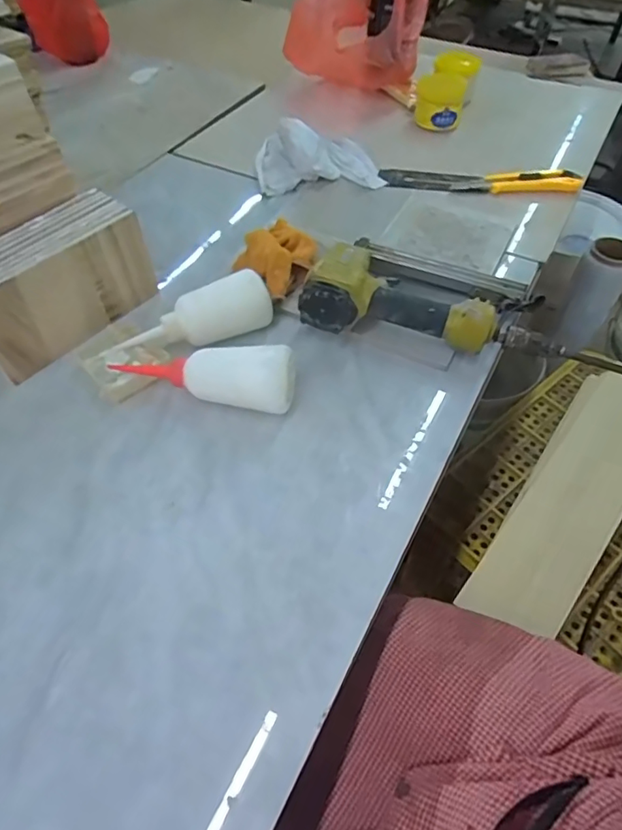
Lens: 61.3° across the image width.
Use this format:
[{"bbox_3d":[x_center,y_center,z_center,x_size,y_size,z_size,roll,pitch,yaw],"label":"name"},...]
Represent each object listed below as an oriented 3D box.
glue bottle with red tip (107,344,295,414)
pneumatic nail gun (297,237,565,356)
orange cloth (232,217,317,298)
[{"bbox_3d":[-0.108,-0.035,0.502,0.182,0.061,0.054,4,52,3],"label":"glue bottle with red tip"},{"bbox_3d":[0.131,-0.131,0.561,0.250,0.066,0.144,14,53,11],"label":"pneumatic nail gun"},{"bbox_3d":[-0.046,-0.182,0.622,0.089,0.055,0.107,25,56,19],"label":"orange cloth"}]

